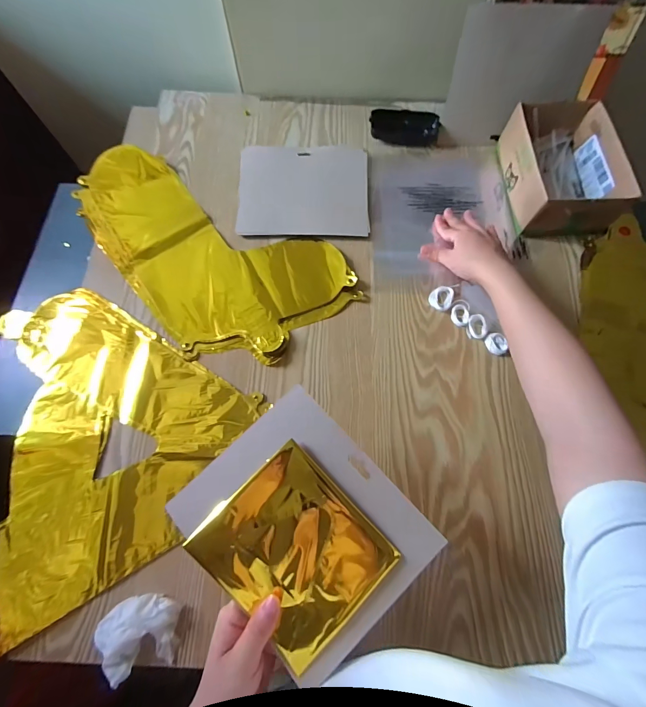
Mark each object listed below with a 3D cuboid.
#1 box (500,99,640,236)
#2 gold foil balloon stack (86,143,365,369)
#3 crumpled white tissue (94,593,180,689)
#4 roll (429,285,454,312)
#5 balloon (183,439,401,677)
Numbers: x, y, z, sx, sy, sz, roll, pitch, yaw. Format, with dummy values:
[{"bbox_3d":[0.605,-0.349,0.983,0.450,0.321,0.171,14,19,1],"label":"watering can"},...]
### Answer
[{"bbox_3d":[0.344,-0.269,0.500,0.135,0.068,0.192,-3,71,-2],"label":"box"},{"bbox_3d":[-0.172,-0.166,0.493,0.236,0.013,0.417,-40,76,-13],"label":"gold foil balloon stack"},{"bbox_3d":[-0.179,0.273,0.330,0.076,0.021,0.063,-17,72,-6],"label":"crumpled white tissue"},{"bbox_3d":[0.160,-0.076,0.464,0.030,0.007,0.035,22,72,7],"label":"roll"},{"bbox_3d":[-0.025,0.171,0.300,0.138,0.014,0.124,44,80,7],"label":"balloon"}]

